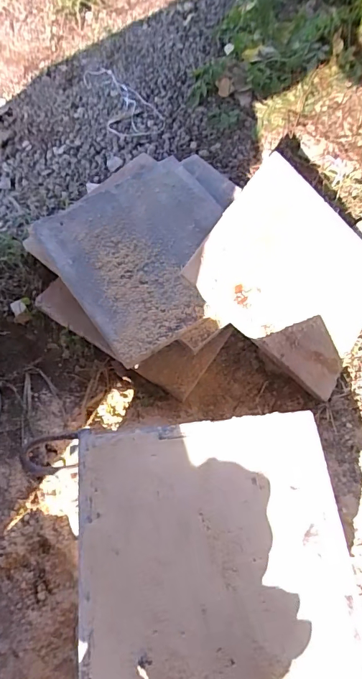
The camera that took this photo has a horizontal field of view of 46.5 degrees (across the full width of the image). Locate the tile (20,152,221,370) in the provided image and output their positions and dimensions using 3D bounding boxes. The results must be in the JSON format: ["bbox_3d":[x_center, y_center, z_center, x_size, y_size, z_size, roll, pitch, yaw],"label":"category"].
[{"bbox_3d":[-0.042,-0.123,0.573,0.247,0.020,0.250,-34,70,-17],"label":"tile"}]

